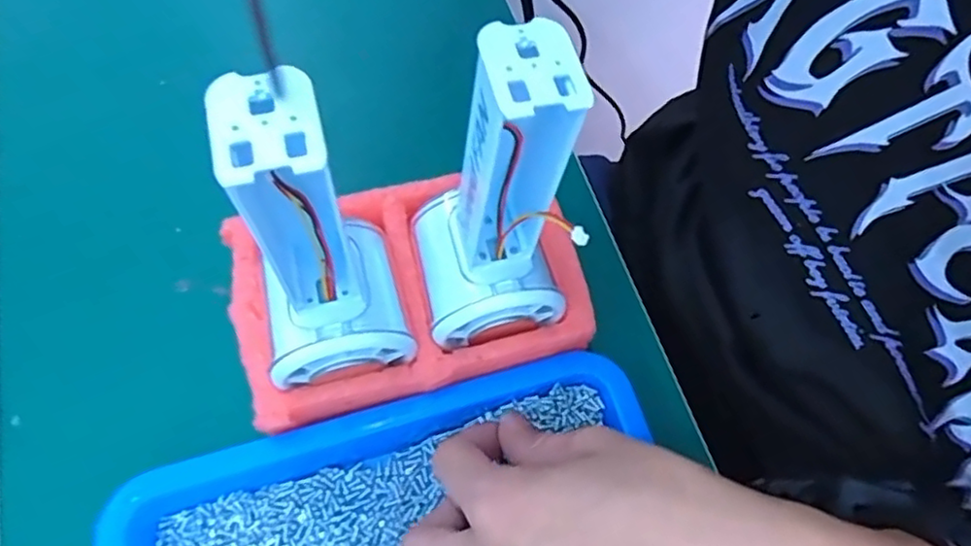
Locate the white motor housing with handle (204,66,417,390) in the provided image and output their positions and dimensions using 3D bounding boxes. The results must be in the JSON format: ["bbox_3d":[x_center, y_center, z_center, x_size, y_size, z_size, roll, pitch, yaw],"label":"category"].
[{"bbox_3d":[-0.056,-0.006,0.208,0.051,0.125,0.048,-15,67,-10],"label":"white motor housing with handle"}]

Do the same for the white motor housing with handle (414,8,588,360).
[{"bbox_3d":[0.003,-0.018,0.226,0.051,0.157,0.057,-12,67,-9],"label":"white motor housing with handle"}]

